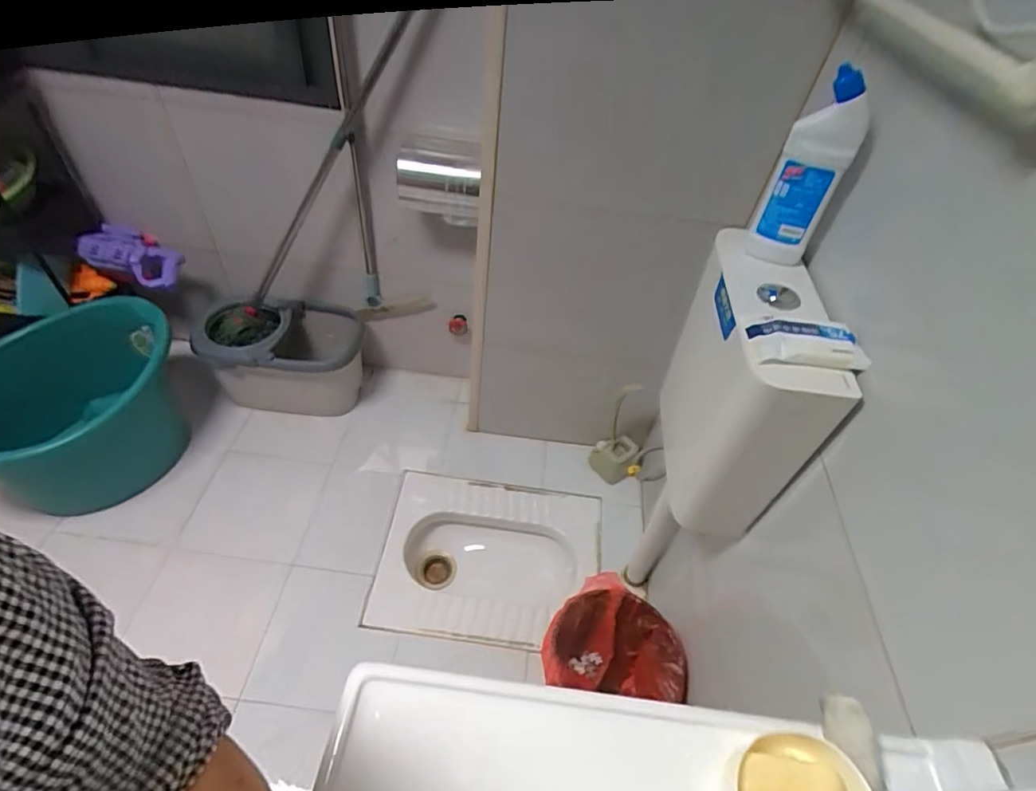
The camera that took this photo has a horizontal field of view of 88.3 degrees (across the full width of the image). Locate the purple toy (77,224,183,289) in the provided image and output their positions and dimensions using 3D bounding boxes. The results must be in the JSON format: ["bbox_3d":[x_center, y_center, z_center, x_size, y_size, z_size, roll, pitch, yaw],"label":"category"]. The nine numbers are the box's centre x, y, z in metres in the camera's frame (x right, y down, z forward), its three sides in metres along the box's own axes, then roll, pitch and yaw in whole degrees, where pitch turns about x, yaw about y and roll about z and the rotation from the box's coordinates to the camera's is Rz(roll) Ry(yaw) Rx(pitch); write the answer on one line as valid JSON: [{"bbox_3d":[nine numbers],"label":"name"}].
[{"bbox_3d":[-0.987,-0.360,1.373,0.234,0.070,0.107,20,51,-14],"label":"purple toy"}]

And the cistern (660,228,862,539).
[{"bbox_3d":[0.331,-0.007,0.849,0.168,0.384,0.325,14,49,5],"label":"cistern"}]

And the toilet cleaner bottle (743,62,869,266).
[{"bbox_3d":[0.387,-0.291,0.719,0.084,0.236,0.054,15,49,6],"label":"toilet cleaner bottle"}]

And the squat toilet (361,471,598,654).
[{"bbox_3d":[-0.085,0.469,1.530,0.604,0.163,0.401,8,49,0],"label":"squat toilet"}]

